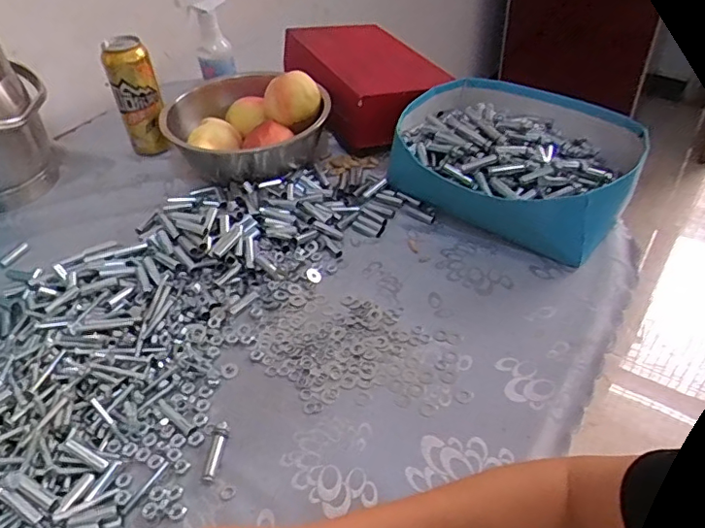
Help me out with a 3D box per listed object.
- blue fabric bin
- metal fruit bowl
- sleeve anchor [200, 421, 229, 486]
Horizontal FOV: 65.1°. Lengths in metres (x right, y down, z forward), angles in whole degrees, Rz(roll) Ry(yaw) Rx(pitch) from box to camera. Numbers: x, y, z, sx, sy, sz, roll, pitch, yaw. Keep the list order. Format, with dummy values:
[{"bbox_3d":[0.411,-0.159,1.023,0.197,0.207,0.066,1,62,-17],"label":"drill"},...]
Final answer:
[{"bbox_3d":[0.212,-0.141,0.727,0.292,0.107,0.256,29,52,30],"label":"blue fabric bin"},{"bbox_3d":[-0.142,-0.196,0.793,0.196,0.103,0.203,-2,43,2],"label":"metal fruit bowl"},{"bbox_3d":[-0.121,0.166,0.489,0.014,0.009,0.055,2,43,6],"label":"sleeve anchor"}]

